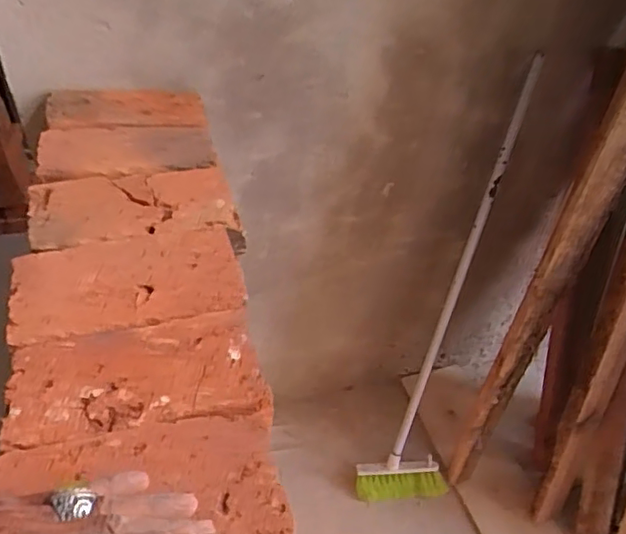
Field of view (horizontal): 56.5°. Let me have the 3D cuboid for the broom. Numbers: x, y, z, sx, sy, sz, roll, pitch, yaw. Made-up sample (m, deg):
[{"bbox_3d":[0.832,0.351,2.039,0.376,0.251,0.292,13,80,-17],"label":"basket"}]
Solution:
[{"bbox_3d":[0.245,0.075,0.982,0.141,0.809,0.085,22,21,23],"label":"broom"}]

